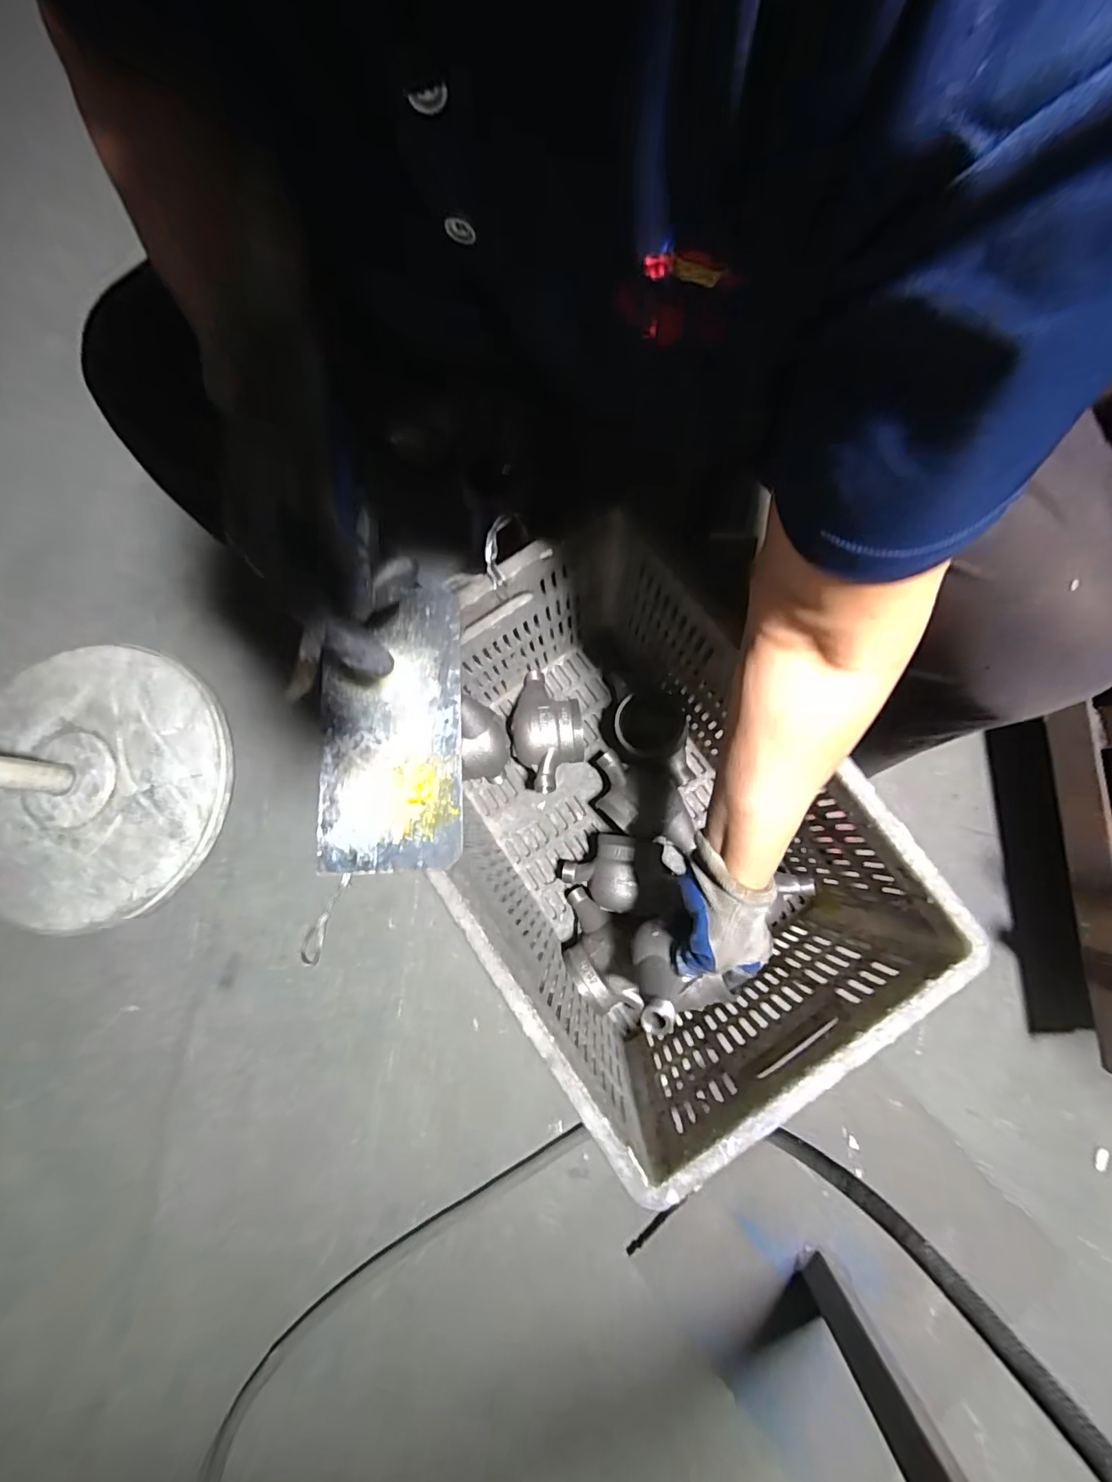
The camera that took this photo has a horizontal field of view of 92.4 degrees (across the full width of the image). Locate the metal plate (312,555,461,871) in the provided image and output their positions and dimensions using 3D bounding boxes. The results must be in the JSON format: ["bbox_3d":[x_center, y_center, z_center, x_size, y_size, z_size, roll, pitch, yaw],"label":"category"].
[{"bbox_3d":[-0.138,-0.020,0.444,0.116,0.006,0.249,-2,80,2],"label":"metal plate"}]

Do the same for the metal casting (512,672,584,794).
[{"bbox_3d":[-0.012,-0.015,0.659,0.081,0.083,0.157,-6,78,3],"label":"metal casting"}]

